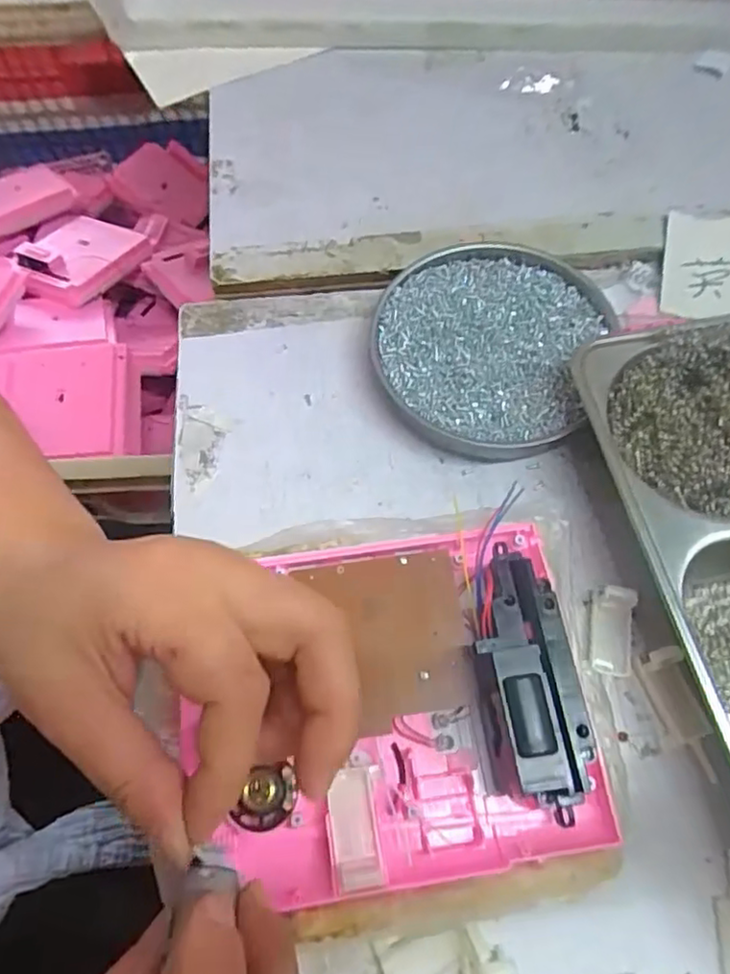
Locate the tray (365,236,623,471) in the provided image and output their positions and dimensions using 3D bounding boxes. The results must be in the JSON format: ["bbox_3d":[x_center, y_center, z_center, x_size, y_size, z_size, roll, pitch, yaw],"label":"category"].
[{"bbox_3d":[0.069,-0.082,0.371,0.122,0.022,0.133,-1,65,1],"label":"tray"}]

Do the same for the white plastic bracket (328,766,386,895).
[{"bbox_3d":[-0.004,0.130,0.245,0.019,0.010,0.040,-6,65,-1],"label":"white plastic bracket"}]

